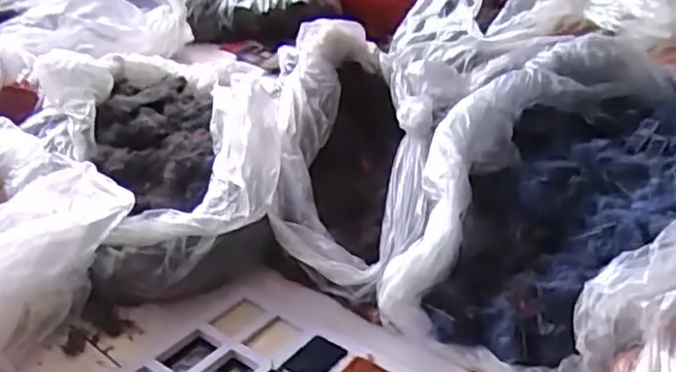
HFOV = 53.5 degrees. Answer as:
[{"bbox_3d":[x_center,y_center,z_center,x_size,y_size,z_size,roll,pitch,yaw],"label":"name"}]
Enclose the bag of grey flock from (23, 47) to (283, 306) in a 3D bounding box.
[{"bbox_3d":[-0.230,-0.052,0.880,0.278,0.154,0.470,-16,31,-16],"label":"bag of grey flock"}]

